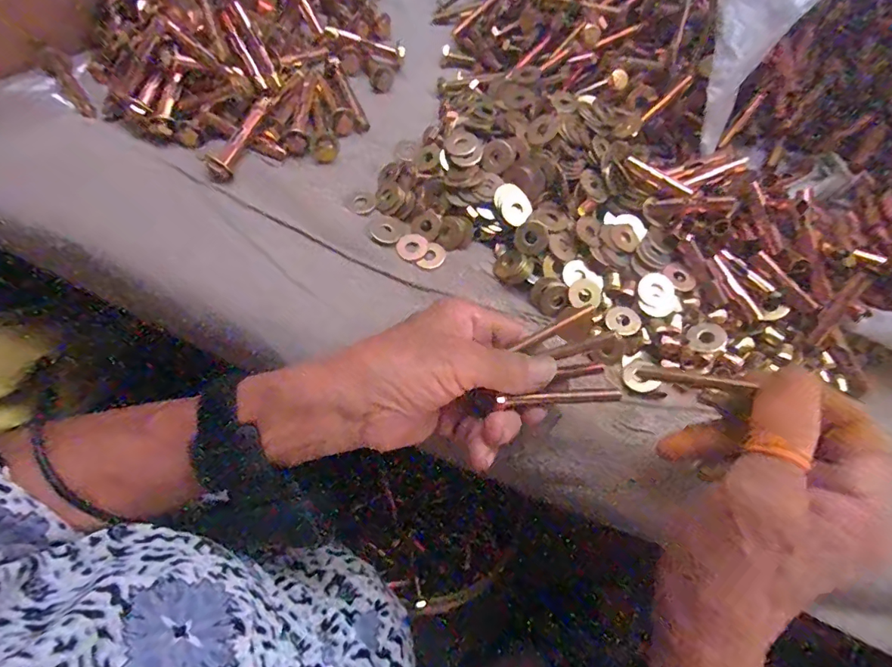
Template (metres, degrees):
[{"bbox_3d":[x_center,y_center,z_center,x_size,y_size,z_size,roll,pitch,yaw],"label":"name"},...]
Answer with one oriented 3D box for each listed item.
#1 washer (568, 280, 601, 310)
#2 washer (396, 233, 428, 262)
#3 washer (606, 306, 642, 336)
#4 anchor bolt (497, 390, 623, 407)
[{"bbox_3d":[0.087,-0.023,0.294,0.020,0.004,0.020,1,79,-4],"label":"washer"},{"bbox_3d":[-0.023,-0.058,0.313,0.019,0.004,0.020,0,64,-1],"label":"washer"},{"bbox_3d":[0.110,-0.008,0.292,0.020,0.004,0.018,40,85,15],"label":"washer"},{"bbox_3d":[0.058,0.033,0.239,0.061,0.006,0.006,-2,64,-1],"label":"anchor bolt"}]

